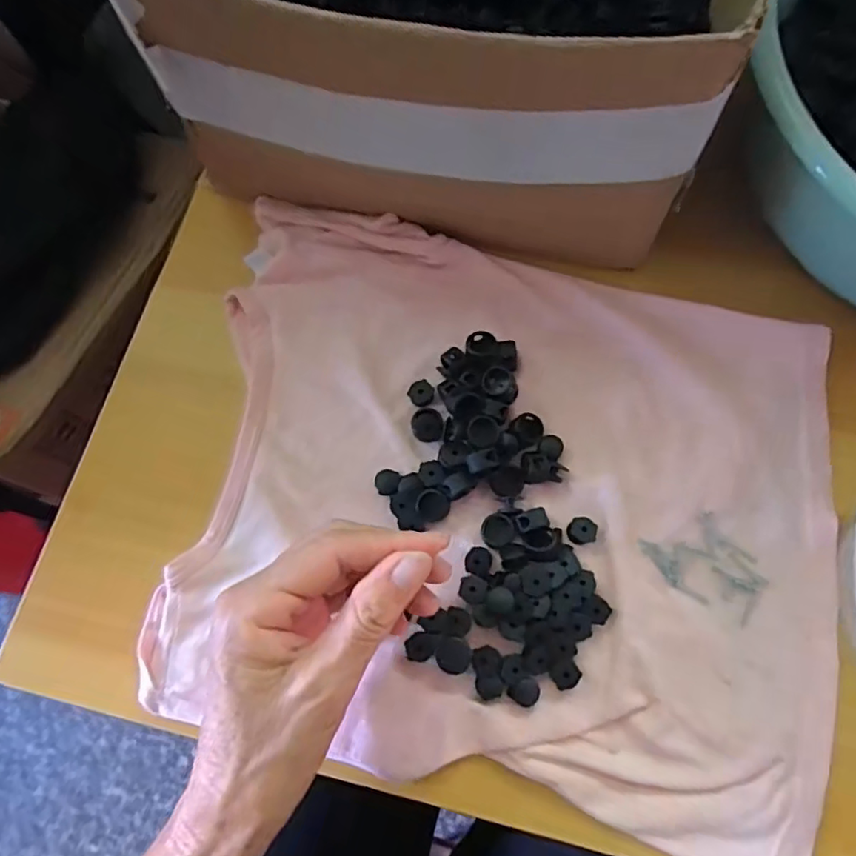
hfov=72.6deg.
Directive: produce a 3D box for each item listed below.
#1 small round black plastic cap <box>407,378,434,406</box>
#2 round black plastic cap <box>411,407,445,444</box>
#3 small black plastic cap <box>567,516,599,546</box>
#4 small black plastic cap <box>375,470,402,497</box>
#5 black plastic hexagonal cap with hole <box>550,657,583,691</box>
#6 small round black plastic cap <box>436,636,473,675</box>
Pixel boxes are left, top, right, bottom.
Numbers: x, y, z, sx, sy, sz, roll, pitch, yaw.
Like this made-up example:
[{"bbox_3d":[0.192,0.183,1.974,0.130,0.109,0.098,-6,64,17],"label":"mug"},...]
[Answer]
[{"bbox_3d":[-0.003,-0.019,0.319,0.013,0.006,0.013,0,73,-1],"label":"small round black plastic cap"},{"bbox_3d":[0.000,-0.002,0.311,0.017,0.012,0.016,0,73,-1],"label":"round black plastic cap"},{"bbox_3d":[0.079,0.052,0.296,0.016,0.005,0.014,-7,73,-3],"label":"small black plastic cap"},{"bbox_3d":[-0.021,0.028,0.305,0.013,0.006,0.014,0,73,-1],"label":"small black plastic cap"},{"bbox_3d":[0.066,0.117,0.276,0.014,0.004,0.013,-28,75,-8],"label":"black plastic hexagonal cap with hole"},{"bbox_3d":[0.012,0.109,0.280,0.017,0.004,0.016,0,73,-1],"label":"small round black plastic cap"}]

